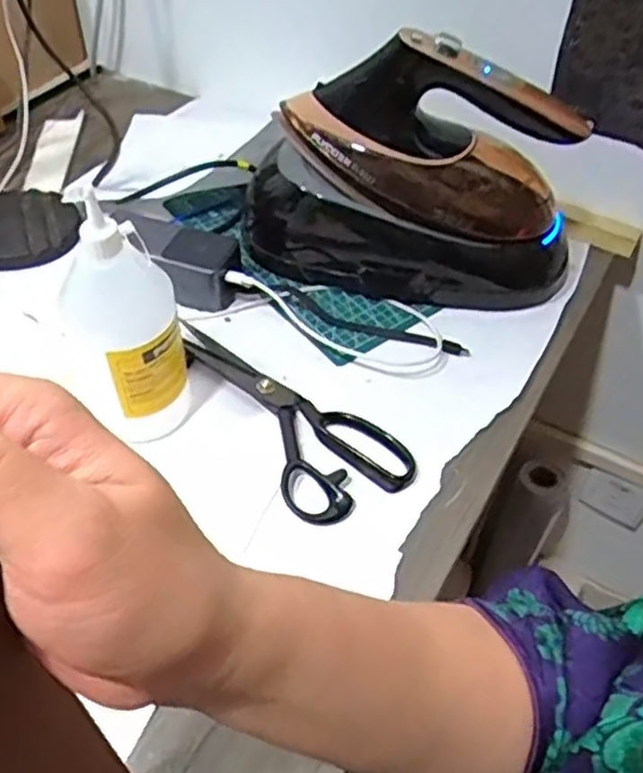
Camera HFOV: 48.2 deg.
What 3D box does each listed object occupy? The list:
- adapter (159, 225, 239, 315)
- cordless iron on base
[{"bbox_3d":[-0.112,-0.109,0.670,0.065,0.061,0.047,17,51,13],"label":"adapter"},{"bbox_3d":[0.090,-0.202,0.661,0.323,0.216,0.142,-4,49,-5],"label":"cordless iron on base"}]

